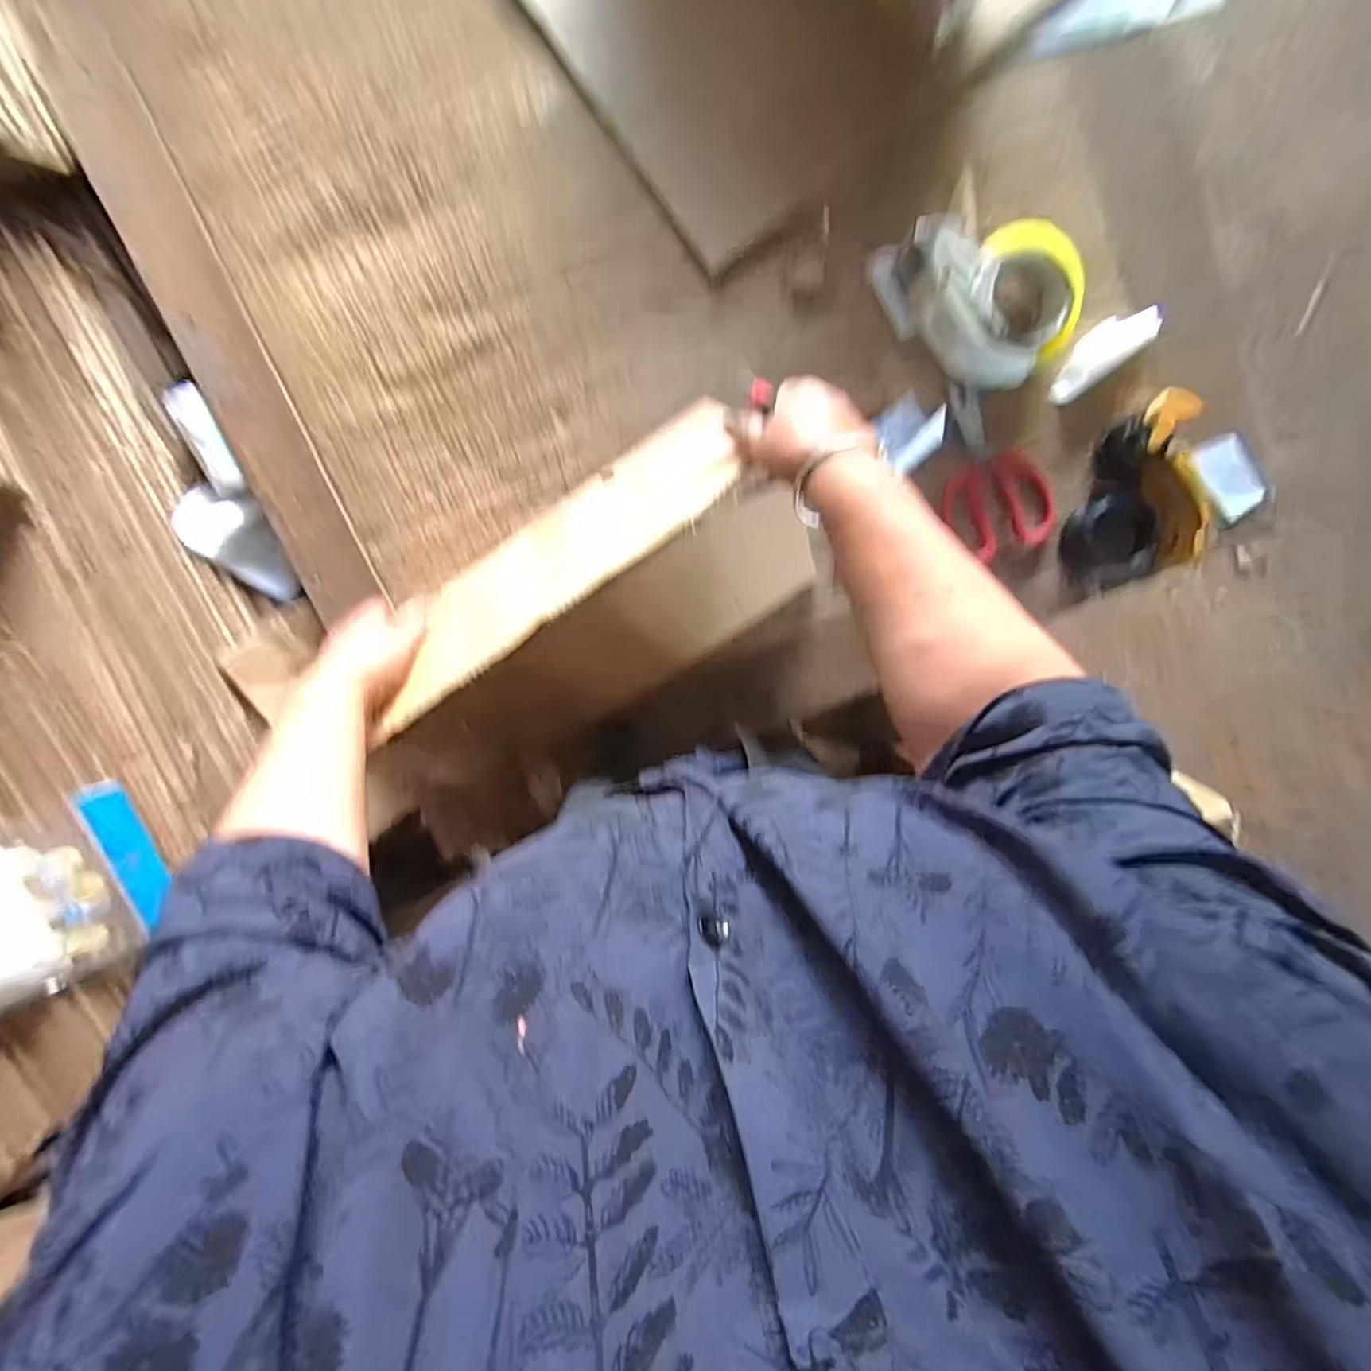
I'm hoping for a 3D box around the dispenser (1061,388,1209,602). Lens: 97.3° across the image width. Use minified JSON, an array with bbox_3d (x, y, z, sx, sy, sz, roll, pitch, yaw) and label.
[{"bbox_3d":[0.445,-0.184,0.605,0.114,0.068,0.167,-19,99,2],"label":"dispenser"}]

